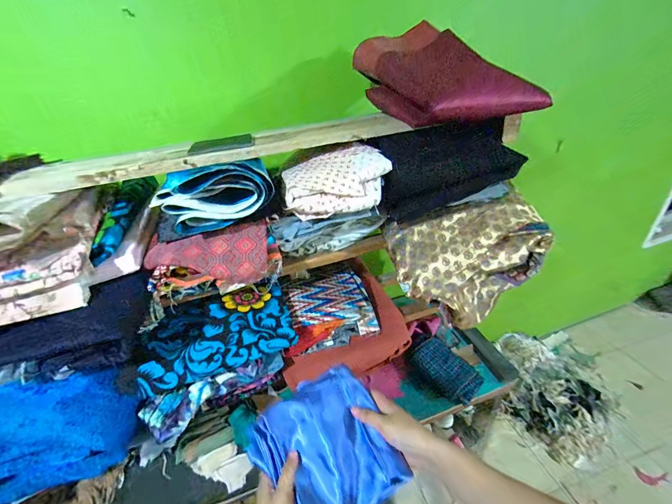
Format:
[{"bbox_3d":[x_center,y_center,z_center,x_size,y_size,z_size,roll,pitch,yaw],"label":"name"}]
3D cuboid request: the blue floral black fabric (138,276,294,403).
[{"bbox_3d":[-0.219,0.145,0.548,0.260,0.050,0.161,-17,33,-16],"label":"blue floral black fabric"}]

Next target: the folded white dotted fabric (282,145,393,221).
[{"bbox_3d":[-0.003,-0.124,0.508,0.182,0.077,0.119,-13,32,-10],"label":"folded white dotted fabric"}]

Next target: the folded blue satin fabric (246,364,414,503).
[{"bbox_3d":[-0.013,0.268,0.399,0.168,0.020,0.170,-27,64,-18],"label":"folded blue satin fabric"}]

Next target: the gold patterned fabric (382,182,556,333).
[{"bbox_3d":[0.248,0.004,0.577,0.271,0.172,0.180,-19,34,-19],"label":"gold patterned fabric"}]

